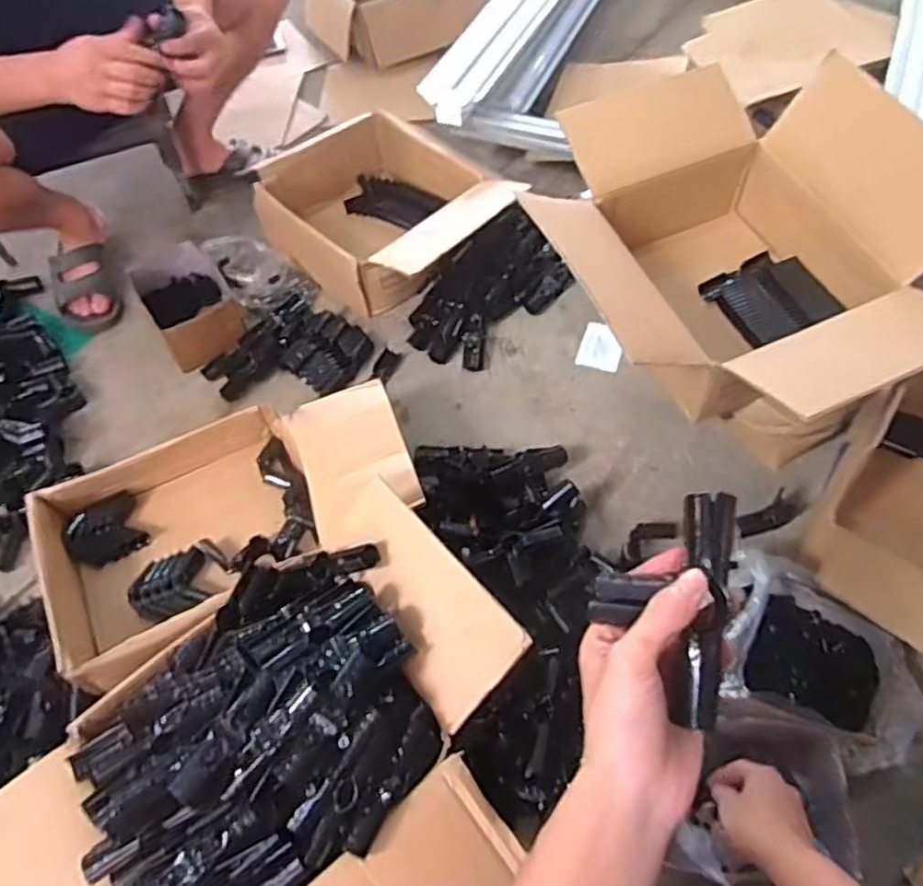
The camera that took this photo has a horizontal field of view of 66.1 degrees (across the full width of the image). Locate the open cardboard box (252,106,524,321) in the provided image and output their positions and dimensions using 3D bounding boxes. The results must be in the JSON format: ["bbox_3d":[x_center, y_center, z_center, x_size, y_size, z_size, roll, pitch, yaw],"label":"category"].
[{"bbox_3d":[-0.134,-0.423,1.279,0.443,0.143,0.324,39,67,25],"label":"open cardboard box"}]

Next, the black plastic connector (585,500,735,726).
[{"bbox_3d":[0.117,0.090,0.418,0.073,0.030,0.125,7,82,21],"label":"black plastic connector"}]

